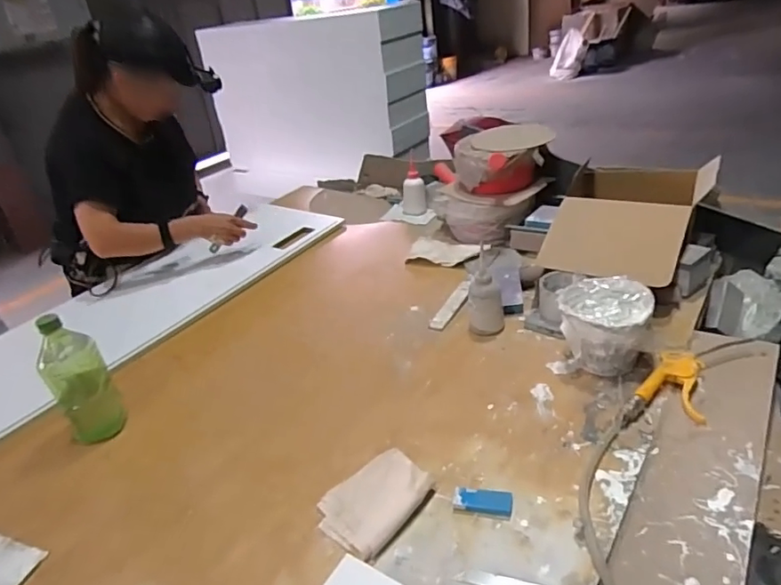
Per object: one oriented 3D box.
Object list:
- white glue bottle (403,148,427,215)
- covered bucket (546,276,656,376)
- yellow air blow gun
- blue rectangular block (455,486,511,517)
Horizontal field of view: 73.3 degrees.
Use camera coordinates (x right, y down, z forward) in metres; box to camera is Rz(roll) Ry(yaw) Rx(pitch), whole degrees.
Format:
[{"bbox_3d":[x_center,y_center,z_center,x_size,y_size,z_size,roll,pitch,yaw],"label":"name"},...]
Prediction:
[{"bbox_3d":[0.065,-0.304,1.475,0.064,0.156,0.057,-10,31,-3],"label":"white glue bottle"},{"bbox_3d":[0.329,0.060,0.821,0.123,0.130,0.122,-4,31,2],"label":"covered bucket"},{"bbox_3d":[0.410,0.126,0.749,0.083,0.025,0.116,14,37,33],"label":"yellow air blow gun"},{"bbox_3d":[0.113,0.255,0.639,0.069,0.012,0.031,1,32,14],"label":"blue rectangular block"}]

